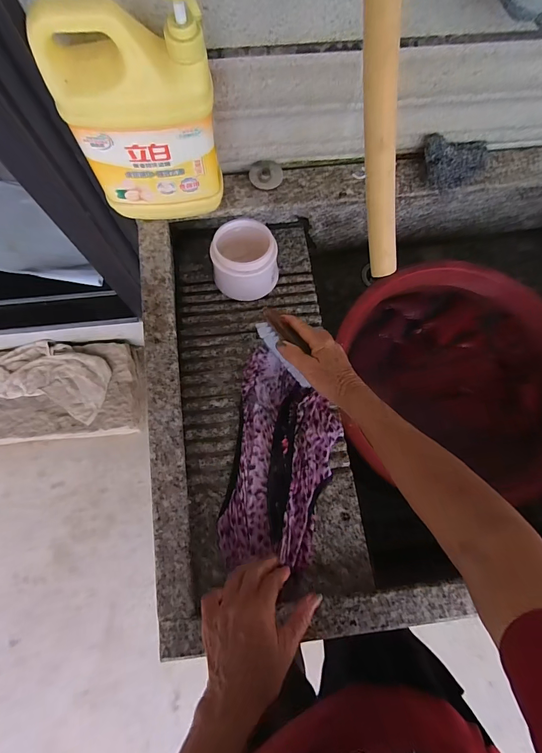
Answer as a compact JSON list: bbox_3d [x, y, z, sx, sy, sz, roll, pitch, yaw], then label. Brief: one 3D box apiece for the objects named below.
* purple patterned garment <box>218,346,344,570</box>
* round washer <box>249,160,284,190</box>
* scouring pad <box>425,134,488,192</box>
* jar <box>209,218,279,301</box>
[{"bbox_3d":[0.018,0.096,0.477,0.131,0.020,0.262,6,68,0],"label":"purple patterned garment"},{"bbox_3d":[-0.007,-0.283,0.512,0.046,0.010,0.043,0,77,-2],"label":"round washer"},{"bbox_3d":[0.258,-0.296,0.504,0.094,0.043,0.055,-5,78,-3],"label":"scouring pad"},{"bbox_3d":[-0.038,-0.168,0.550,0.094,0.083,0.090,0,77,-2],"label":"jar"}]

